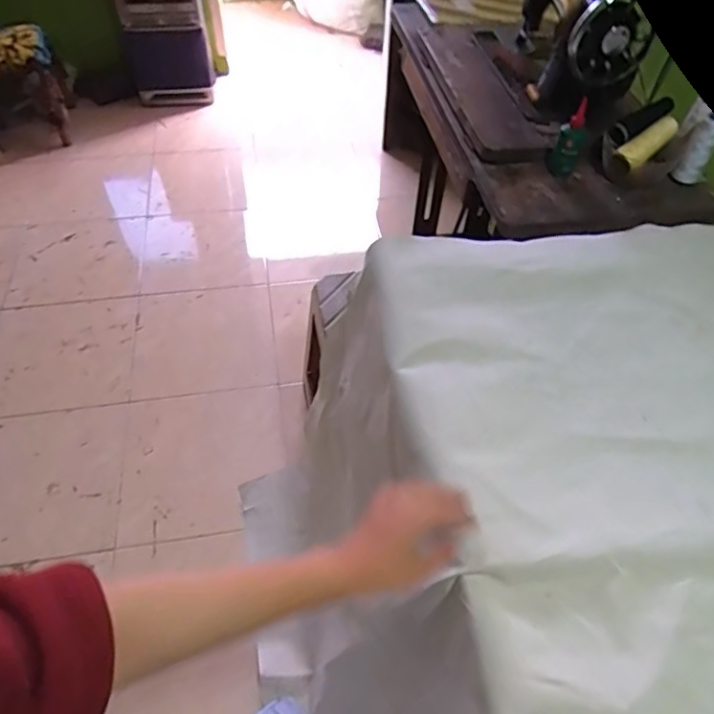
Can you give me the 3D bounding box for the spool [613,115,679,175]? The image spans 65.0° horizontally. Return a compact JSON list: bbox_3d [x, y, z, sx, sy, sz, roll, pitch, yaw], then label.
[{"bbox_3d":[0.454,-0.333,0.873,0.112,0.031,0.037,-37,59,1],"label":"spool"}]

